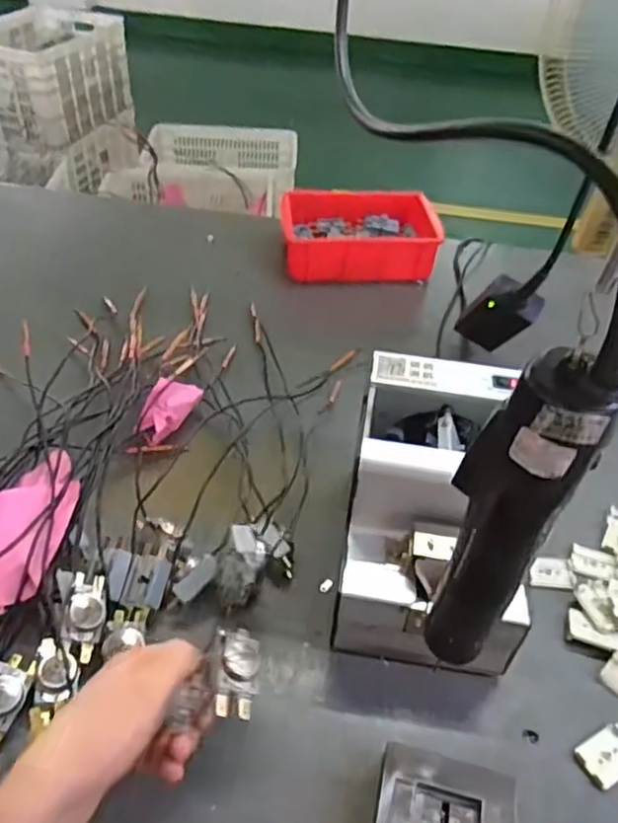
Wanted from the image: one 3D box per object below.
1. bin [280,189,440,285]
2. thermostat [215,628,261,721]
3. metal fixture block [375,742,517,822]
[{"bbox_3d":[0.065,-0.236,0.844,0.200,0.058,0.147,0,45,-5],"label":"bin"},{"bbox_3d":[-0.044,0.160,0.397,0.026,0.022,0.055,-1,45,-6],"label":"thermostat"},{"bbox_3d":[0.080,0.249,0.383,0.080,0.027,0.068,13,45,8],"label":"metal fixture block"}]

